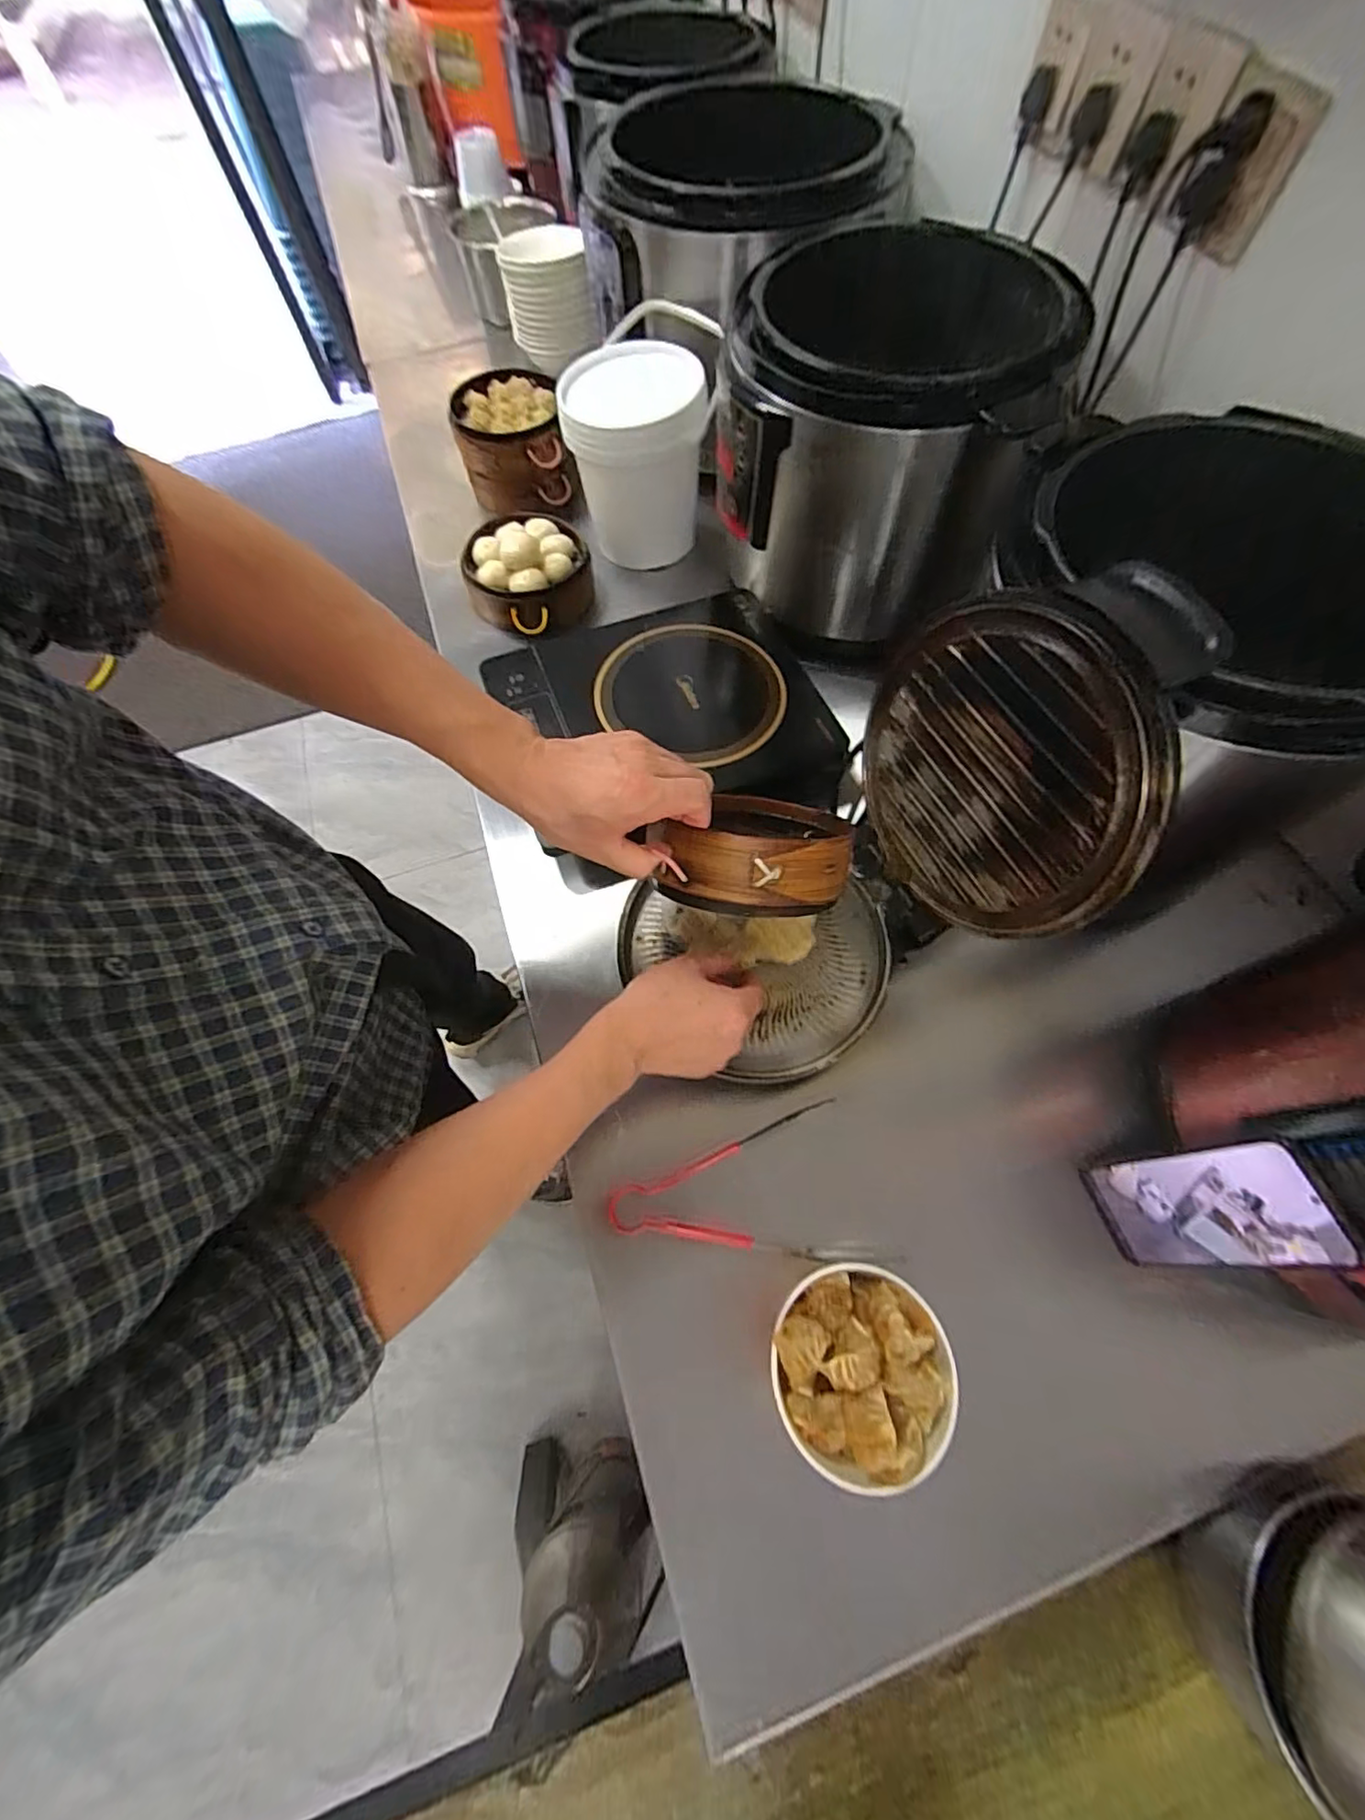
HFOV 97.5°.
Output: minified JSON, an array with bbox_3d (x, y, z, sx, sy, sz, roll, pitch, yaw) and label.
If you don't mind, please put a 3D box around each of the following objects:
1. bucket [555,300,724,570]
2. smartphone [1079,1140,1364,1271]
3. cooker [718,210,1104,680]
[{"bbox_3d":[-0.046,-0.607,0.794,0.183,0.198,0.208,7,67,6],"label":"bucket"},{"bbox_3d":[0.366,0.213,0.426,0.006,0.160,0.074,-6,63,-20],"label":"smartphone"},{"bbox_3d":[0.226,-0.529,0.697,0.320,0.276,0.336,16,68,10],"label":"cooker"}]

